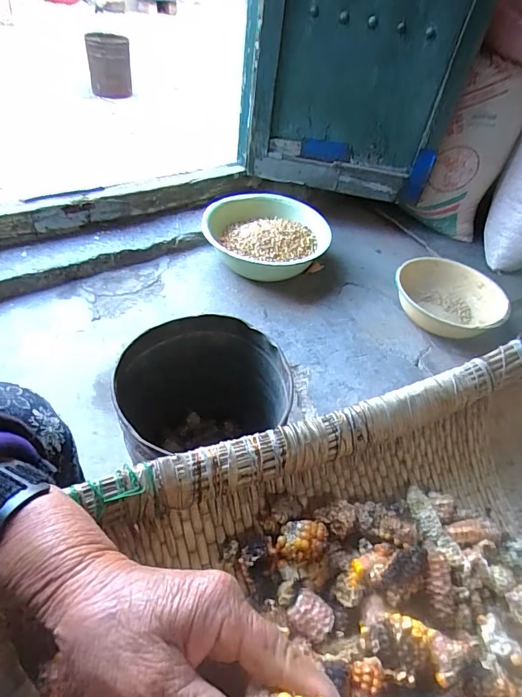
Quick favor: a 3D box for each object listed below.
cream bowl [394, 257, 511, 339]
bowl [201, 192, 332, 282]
[{"bbox_3d":[0.505,-0.145,1.138,0.240,0.081,0.241,4,46,-4],"label":"cream bowl"},{"bbox_3d":[0.005,-0.321,1.182,0.346,0.087,0.304,25,49,16],"label":"bowl"}]

